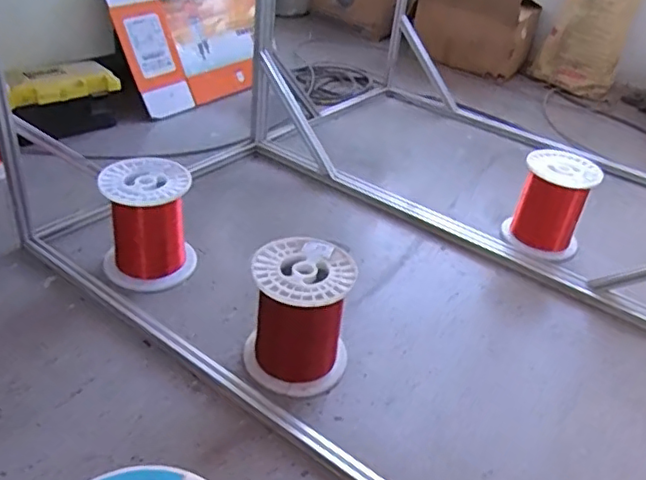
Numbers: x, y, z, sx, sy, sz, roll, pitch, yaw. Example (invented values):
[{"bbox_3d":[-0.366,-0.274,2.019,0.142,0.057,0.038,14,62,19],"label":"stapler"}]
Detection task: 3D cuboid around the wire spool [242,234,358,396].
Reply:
[{"bbox_3d":[-0.047,0.149,1.193,0.197,0.231,0.207,7,36,0],"label":"wire spool"}]

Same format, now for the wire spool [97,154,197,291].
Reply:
[{"bbox_3d":[-0.409,-0.039,1.399,0.208,0.236,0.191,-5,38,-16],"label":"wire spool"}]

